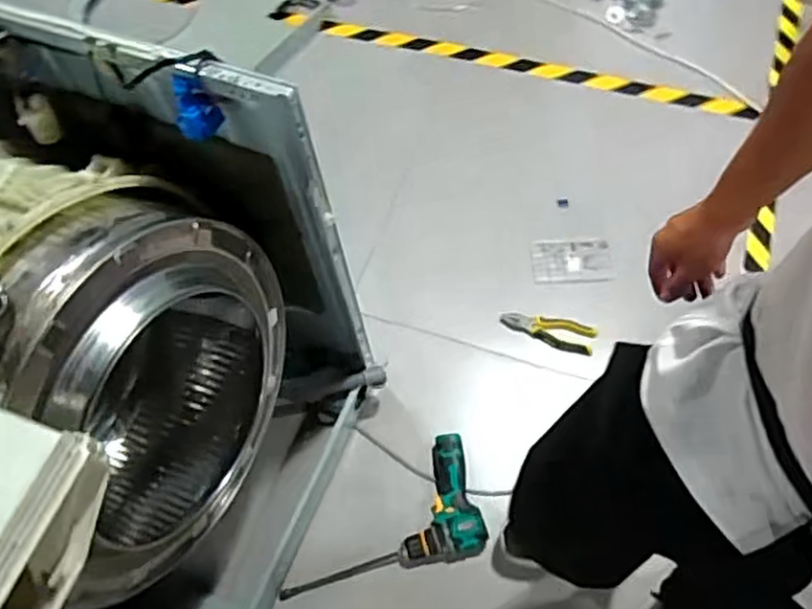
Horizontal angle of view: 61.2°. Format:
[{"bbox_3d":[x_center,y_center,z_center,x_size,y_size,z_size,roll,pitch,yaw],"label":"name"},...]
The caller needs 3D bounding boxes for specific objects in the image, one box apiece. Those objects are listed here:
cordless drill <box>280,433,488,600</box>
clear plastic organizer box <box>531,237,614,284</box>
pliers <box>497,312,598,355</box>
[{"bbox_3d":[-0.054,0.379,1.242,0.376,0.057,0.212,-14,63,-3],"label":"cordless drill"},{"bbox_3d":[0.358,-0.097,1.484,0.168,0.018,0.104,0,63,4],"label":"clear plastic organizer box"},{"bbox_3d":[0.291,0.052,1.413,0.189,0.016,0.068,17,65,12],"label":"pliers"}]

